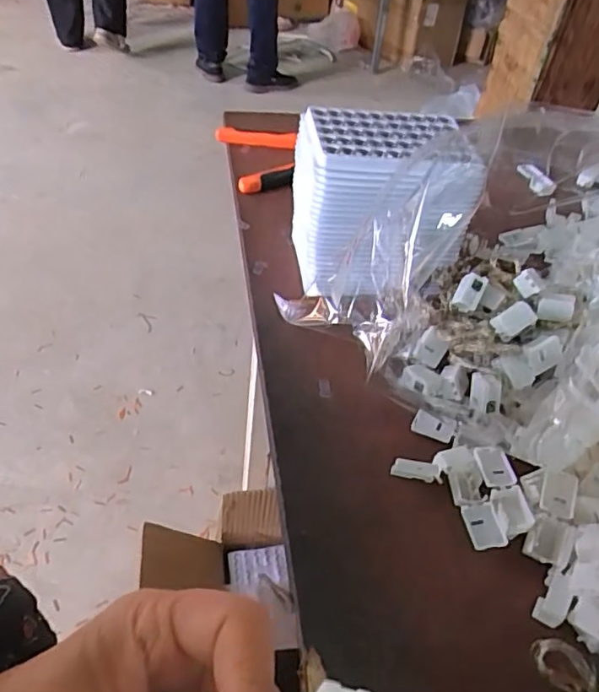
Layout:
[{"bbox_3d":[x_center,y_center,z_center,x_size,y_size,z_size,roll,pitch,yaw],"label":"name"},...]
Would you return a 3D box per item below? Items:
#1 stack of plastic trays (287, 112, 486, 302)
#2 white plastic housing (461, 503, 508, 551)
[{"bbox_3d":[0.067,-0.110,0.477,0.135,0.128,0.091,1,44,-5],"label":"stack of plastic trays"},{"bbox_3d":[0.109,0.107,0.348,0.019,0.007,0.028,-4,45,-11],"label":"white plastic housing"}]

